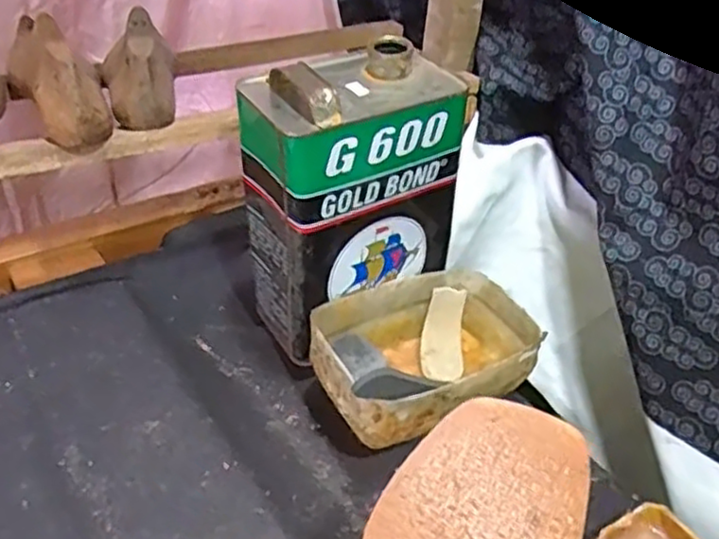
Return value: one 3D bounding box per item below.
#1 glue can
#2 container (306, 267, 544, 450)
[{"bbox_3d":[-0.008,-0.056,0.623,0.165,0.242,0.106,-20,43,-30],"label":"glue can"},{"bbox_3d":[0.054,0.070,0.598,0.184,0.071,0.127,-17,41,-27],"label":"container"}]

